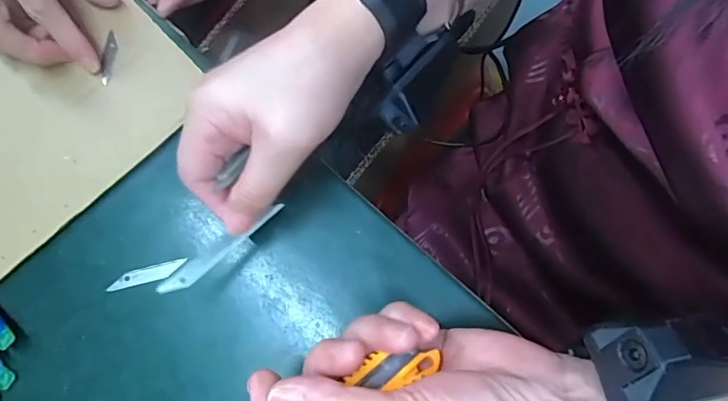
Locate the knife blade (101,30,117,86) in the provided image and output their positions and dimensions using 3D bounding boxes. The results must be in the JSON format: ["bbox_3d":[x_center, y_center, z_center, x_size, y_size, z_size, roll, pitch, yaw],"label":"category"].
[{"bbox_3d":[-0.179,-0.100,0.336,0.009,0.004,0.041,2,72,-4],"label":"knife blade"}]

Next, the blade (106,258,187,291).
[{"bbox_3d":[-0.135,0.046,0.297,0.048,0.004,0.010,-13,75,-2],"label":"blade"}]

